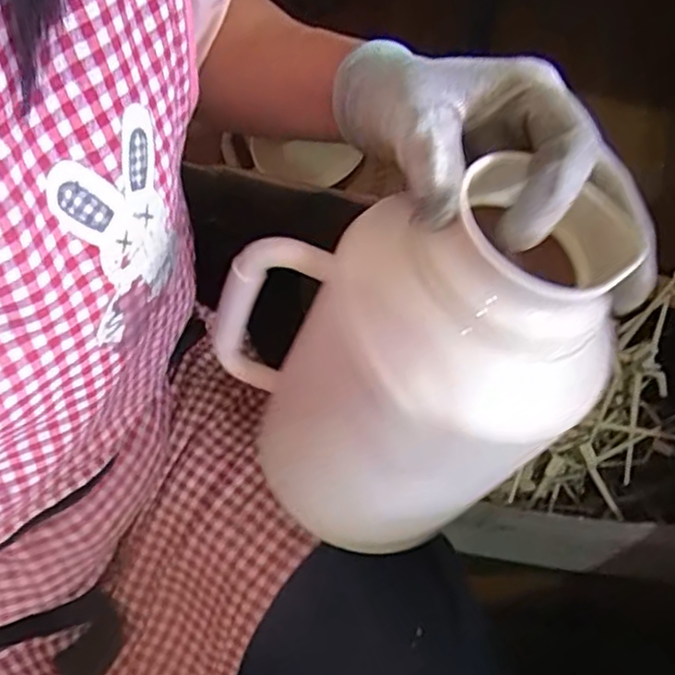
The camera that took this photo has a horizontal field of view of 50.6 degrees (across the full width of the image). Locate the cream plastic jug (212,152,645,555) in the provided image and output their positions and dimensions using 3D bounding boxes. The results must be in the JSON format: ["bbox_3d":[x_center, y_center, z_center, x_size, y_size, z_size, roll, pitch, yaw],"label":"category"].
[{"bbox_3d":[0.034,0.022,0.352,0.115,0.221,0.135,-14,65,-34],"label":"cream plastic jug"}]

